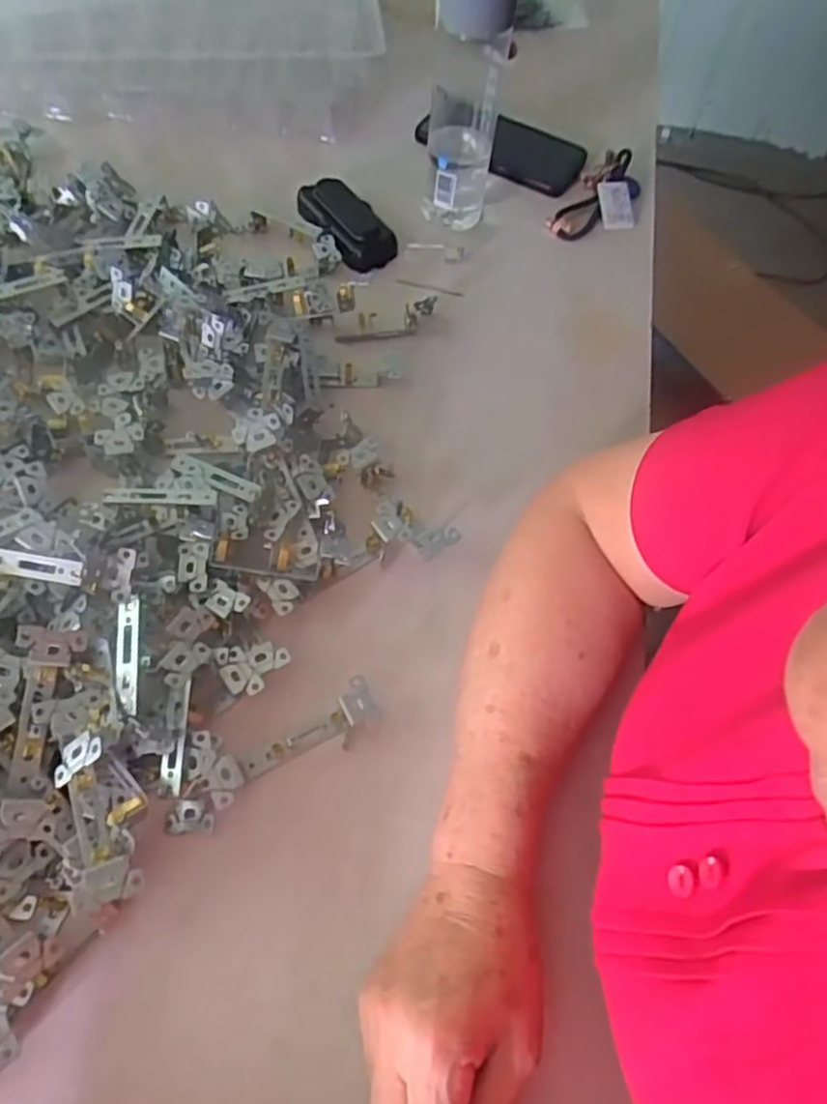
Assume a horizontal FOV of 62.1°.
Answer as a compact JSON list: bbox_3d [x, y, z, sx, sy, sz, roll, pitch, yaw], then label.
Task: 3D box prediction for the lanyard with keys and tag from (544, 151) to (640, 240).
[{"bbox_3d":[0.185,-0.338,0.659,0.065,0.020,0.131,32,66,13],"label":"lanyard with keys and tag"}]

